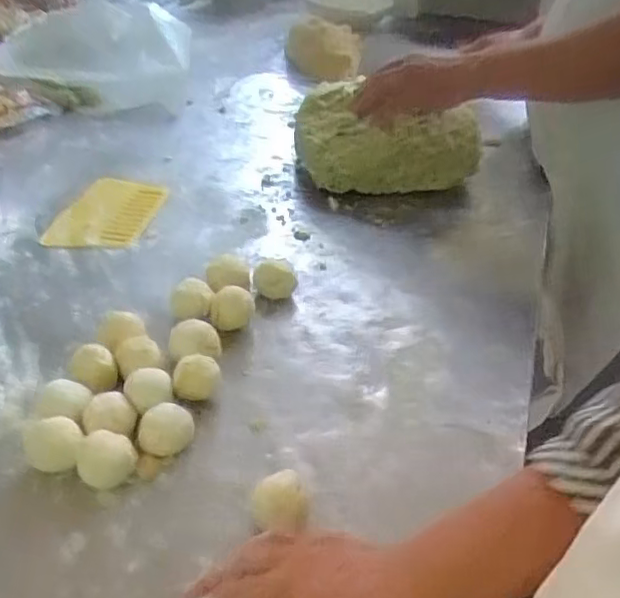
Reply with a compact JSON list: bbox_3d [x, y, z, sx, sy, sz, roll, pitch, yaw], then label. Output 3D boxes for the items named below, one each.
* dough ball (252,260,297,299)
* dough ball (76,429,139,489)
[{"bbox_3d":[-0.040,-0.022,0.683,0.045,0.030,0.044,1,38,-4],"label":"dough ball"},{"bbox_3d":[-0.164,0.131,0.503,0.045,0.031,0.038,-12,41,-19],"label":"dough ball"}]

